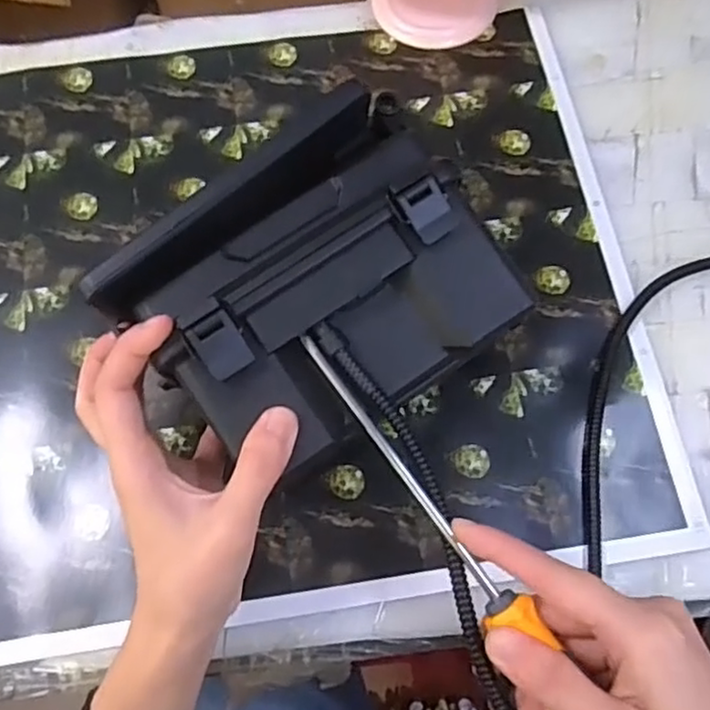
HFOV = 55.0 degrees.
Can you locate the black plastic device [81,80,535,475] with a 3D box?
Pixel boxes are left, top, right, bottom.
[{"bbox_3d":[-0.010,-0.036,0.332,0.180,0.053,0.137,-41,87,-9],"label":"black plastic device"}]

